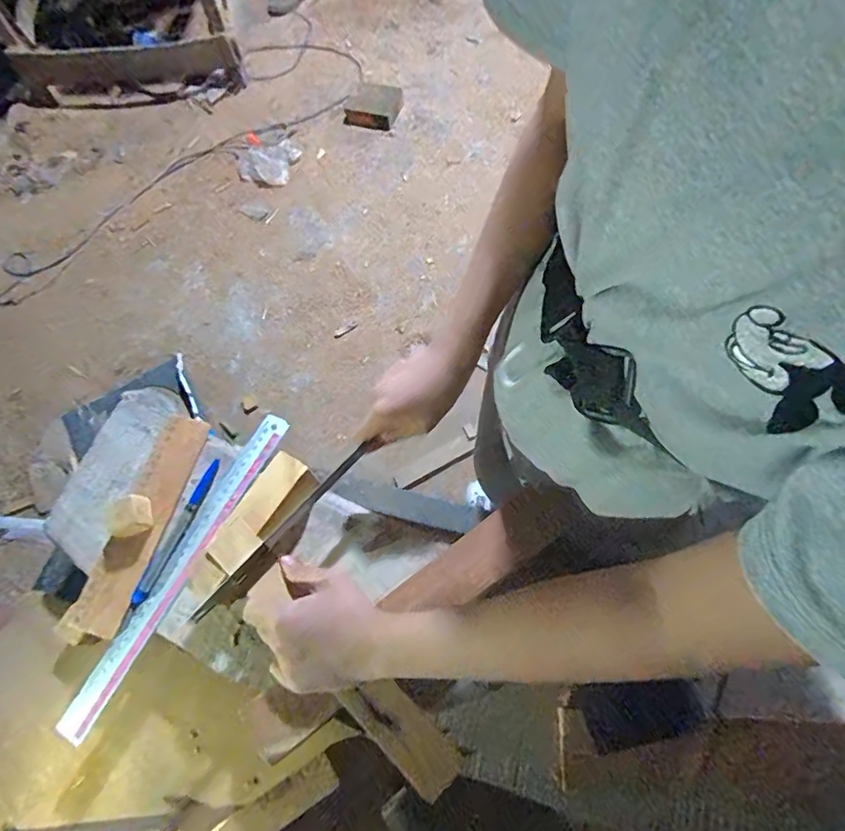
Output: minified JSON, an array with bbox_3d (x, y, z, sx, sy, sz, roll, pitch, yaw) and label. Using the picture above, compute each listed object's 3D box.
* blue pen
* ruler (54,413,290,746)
[{"bbox_3d":[-0.235,0.109,0.487,0.014,0.007,0.145,20,68,12],"label":"blue pen"},{"bbox_3d":[-0.227,0.138,0.482,0.027,0.006,0.322,28,72,7],"label":"ruler"}]

